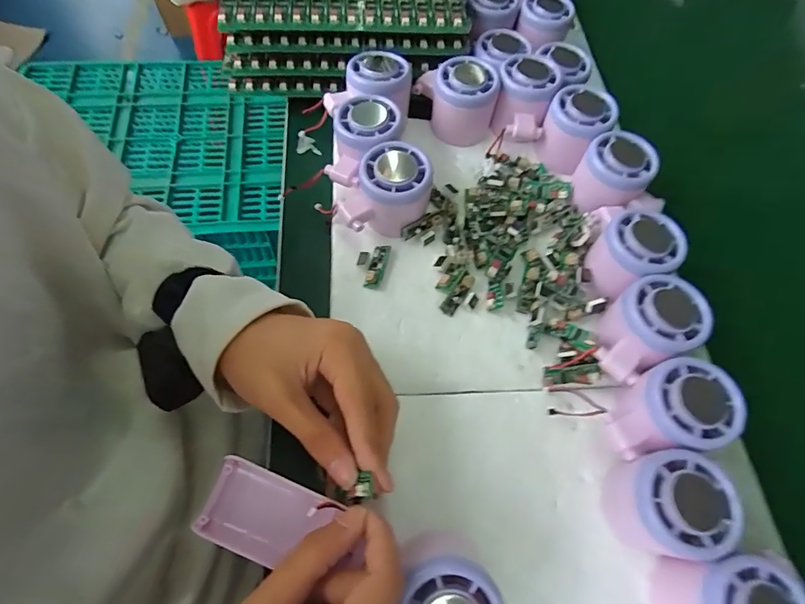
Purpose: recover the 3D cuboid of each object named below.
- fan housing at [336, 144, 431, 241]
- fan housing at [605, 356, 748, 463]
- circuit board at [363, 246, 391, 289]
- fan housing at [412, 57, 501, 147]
[{"bbox_3d":[-0.016,-0.085,0.359,0.074,0.059,0.057,-6,64,-6],"label":"fan housing"},{"bbox_3d":[0.167,0.071,0.291,0.074,0.052,0.056,-18,66,-11],"label":"fan housing"},{"bbox_3d":[-0.020,-0.028,0.359,0.013,0.008,0.038,16,64,5],"label":"circuit board"},{"bbox_3d":[0.047,-0.185,0.413,0.074,0.057,0.057,9,63,2],"label":"fan housing"}]

